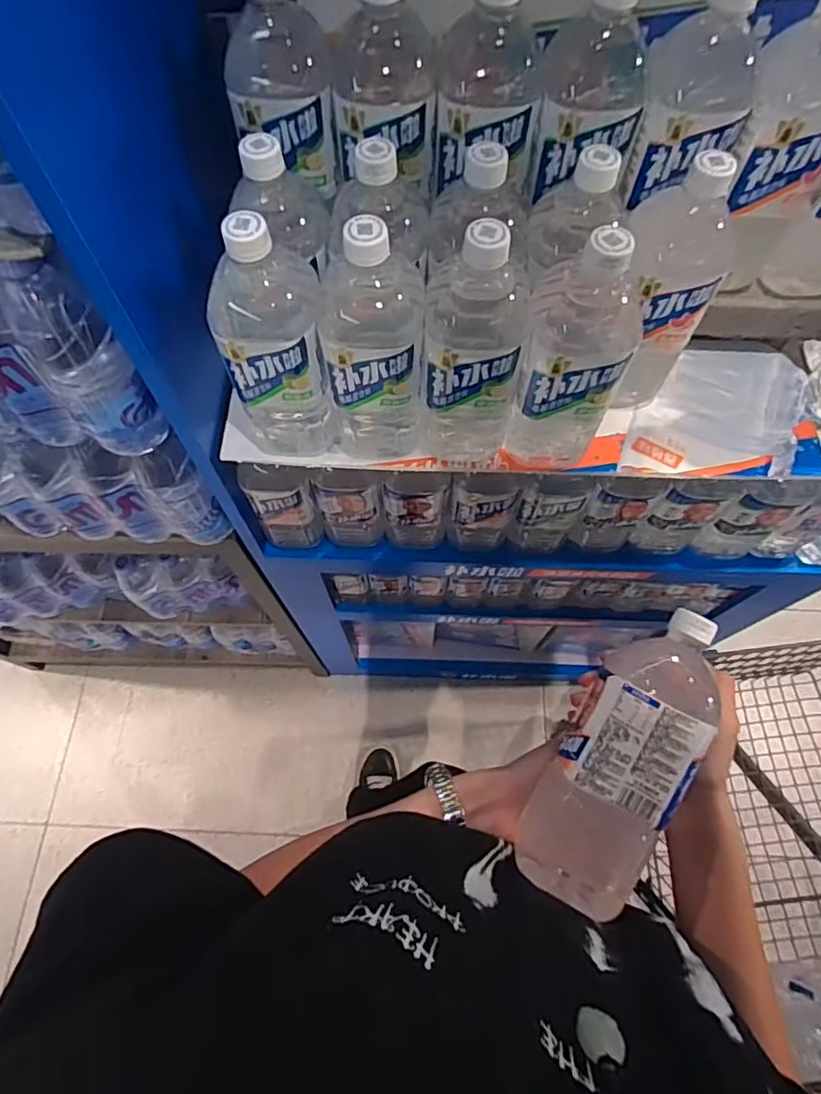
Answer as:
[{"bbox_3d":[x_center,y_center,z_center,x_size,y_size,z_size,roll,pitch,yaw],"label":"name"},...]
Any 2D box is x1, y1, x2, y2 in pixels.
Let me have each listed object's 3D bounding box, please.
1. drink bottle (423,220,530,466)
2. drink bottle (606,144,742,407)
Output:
[{"bbox_3d":[0.053,-0.154,0.475,0.076,0.229,0.070,6,67,3],"label":"drink bottle"},{"bbox_3d":[0.216,-0.216,0.497,0.069,0.223,0.066,0,66,1],"label":"drink bottle"}]

